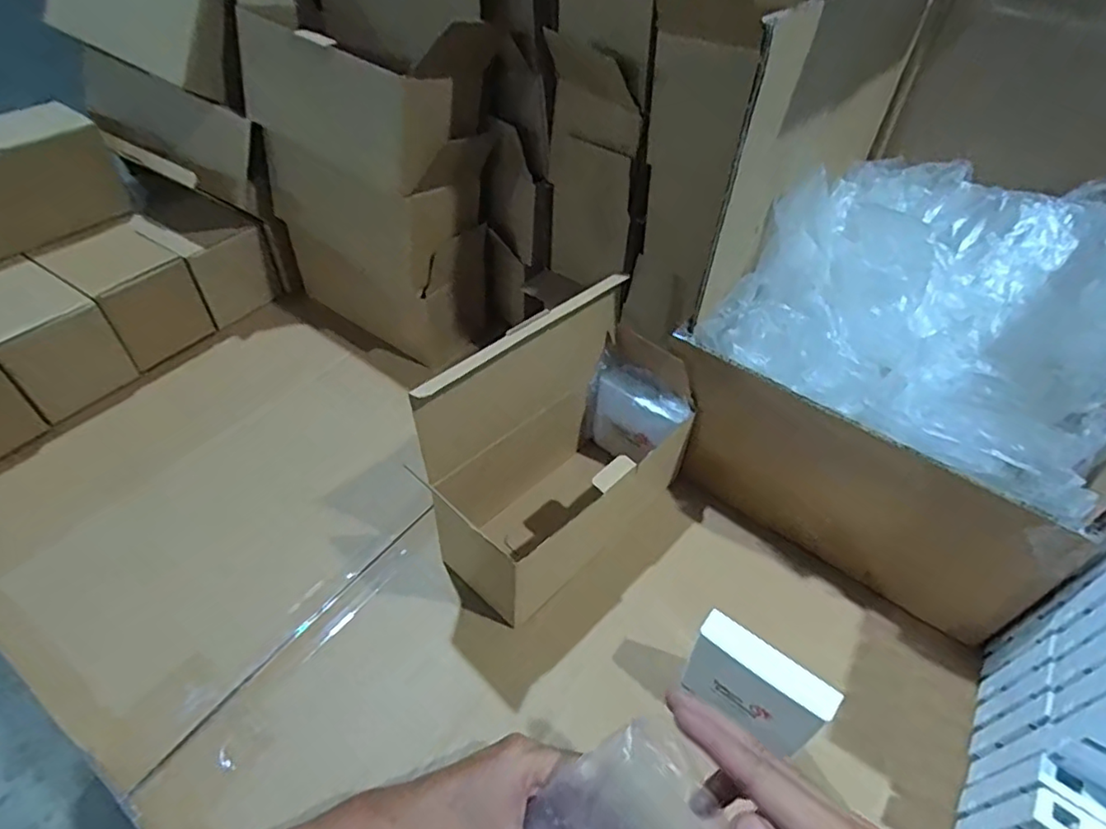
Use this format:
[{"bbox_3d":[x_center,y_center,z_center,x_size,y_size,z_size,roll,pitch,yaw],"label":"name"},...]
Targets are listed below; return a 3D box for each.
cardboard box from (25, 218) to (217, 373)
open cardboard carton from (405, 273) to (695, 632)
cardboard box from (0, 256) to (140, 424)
[{"bbox_3d":[-0.462,-0.132,0.658,0.131,0.092,0.096,29,52,24],"label":"cardboard box"},{"bbox_3d":[0.011,0.026,0.477,0.097,0.189,0.209,36,55,28],"label":"open cardboard carton"},{"bbox_3d":[-0.511,-0.078,0.595,0.131,0.098,0.089,27,51,22],"label":"cardboard box"}]

